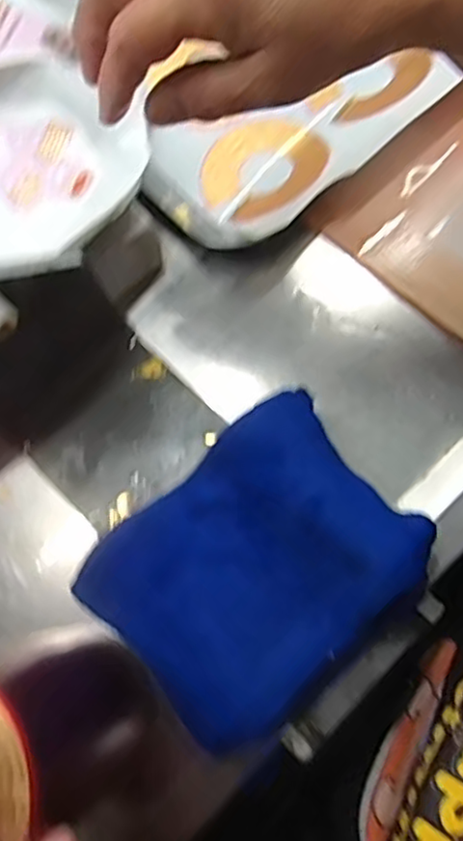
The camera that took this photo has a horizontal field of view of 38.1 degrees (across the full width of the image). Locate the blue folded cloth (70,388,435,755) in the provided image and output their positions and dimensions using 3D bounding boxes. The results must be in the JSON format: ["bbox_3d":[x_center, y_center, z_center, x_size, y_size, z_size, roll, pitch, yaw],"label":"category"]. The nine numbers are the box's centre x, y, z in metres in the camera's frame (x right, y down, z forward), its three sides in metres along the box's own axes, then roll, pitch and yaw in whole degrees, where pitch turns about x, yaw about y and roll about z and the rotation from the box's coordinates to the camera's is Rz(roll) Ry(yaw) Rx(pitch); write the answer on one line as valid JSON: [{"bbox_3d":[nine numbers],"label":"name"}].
[{"bbox_3d":[0.012,0.074,0.338,0.151,0.023,0.120,-41,80,-8],"label":"blue folded cloth"}]

